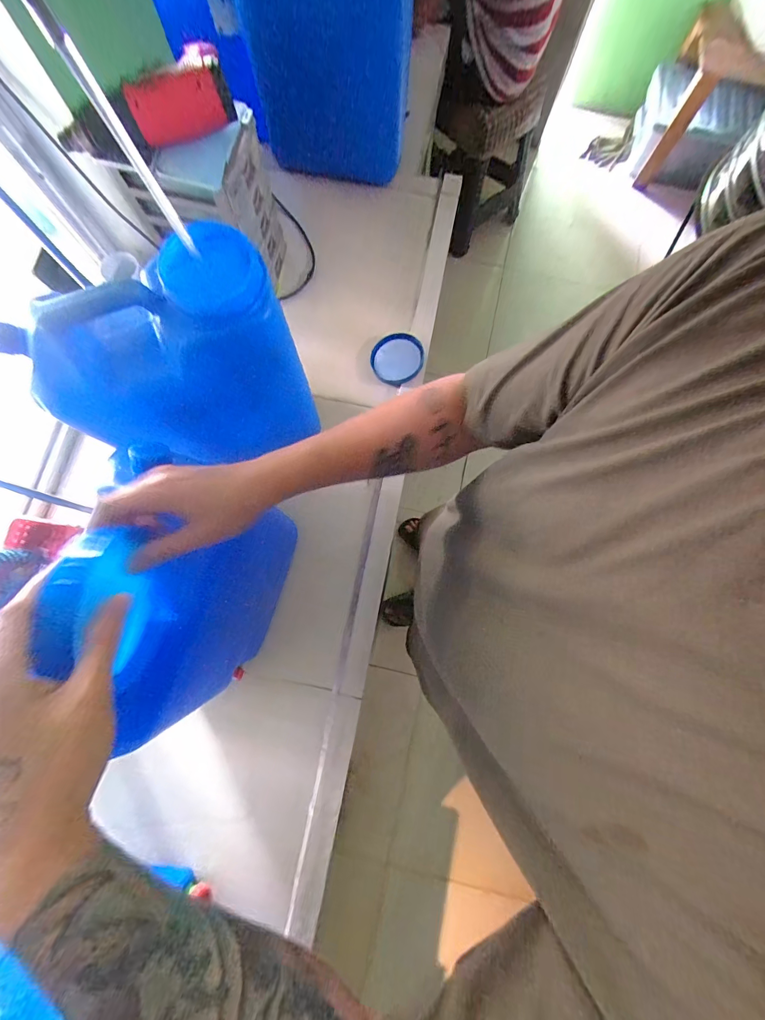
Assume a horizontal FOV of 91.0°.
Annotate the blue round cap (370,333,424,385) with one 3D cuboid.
[{"bbox_3d":[0.037,-0.347,0.860,0.117,0.020,0.121,-1,83,11],"label":"blue round cap"}]

